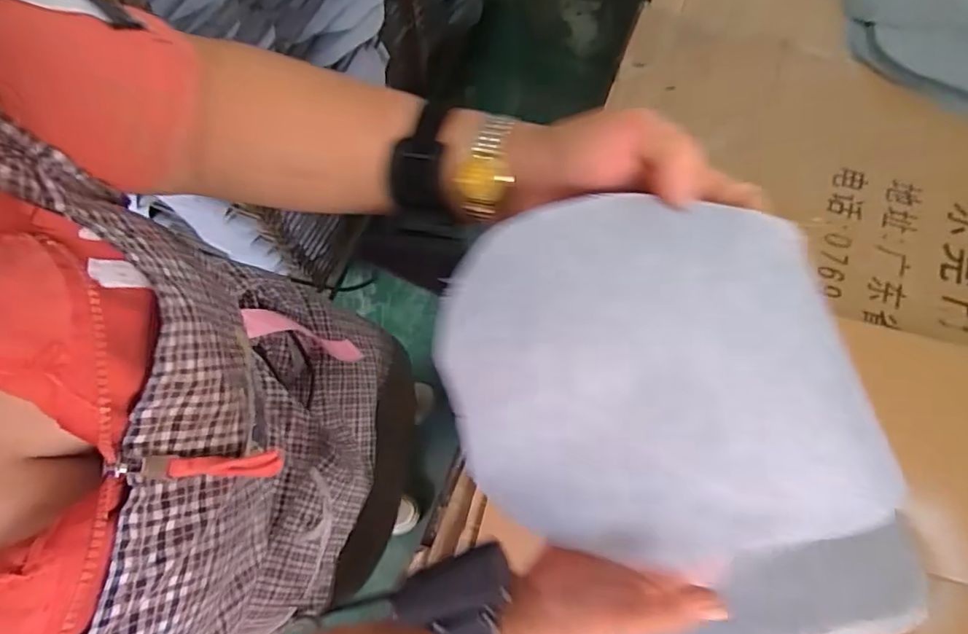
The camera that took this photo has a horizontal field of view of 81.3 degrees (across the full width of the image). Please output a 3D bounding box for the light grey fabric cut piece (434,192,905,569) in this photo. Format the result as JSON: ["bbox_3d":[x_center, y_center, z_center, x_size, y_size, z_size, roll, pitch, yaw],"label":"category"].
[{"bbox_3d":[0.080,0.046,0.298,0.199,0.230,0.044,-22,26,18],"label":"light grey fabric cut piece"}]

